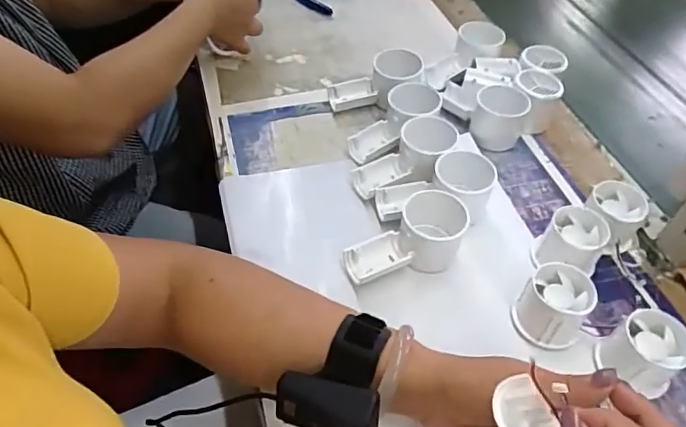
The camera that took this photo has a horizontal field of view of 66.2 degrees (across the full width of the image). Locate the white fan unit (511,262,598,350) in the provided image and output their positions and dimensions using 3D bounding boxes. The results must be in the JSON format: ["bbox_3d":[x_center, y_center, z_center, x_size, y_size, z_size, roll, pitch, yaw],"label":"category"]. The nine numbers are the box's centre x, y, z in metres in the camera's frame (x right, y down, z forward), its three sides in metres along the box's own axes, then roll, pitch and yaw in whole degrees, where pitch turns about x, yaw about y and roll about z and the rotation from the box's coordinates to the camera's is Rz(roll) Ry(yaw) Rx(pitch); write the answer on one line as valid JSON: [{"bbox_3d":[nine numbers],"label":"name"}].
[{"bbox_3d":[0.178,0.078,0.442,0.054,0.052,0.053,1,49,-2],"label":"white fan unit"}]

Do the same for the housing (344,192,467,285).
[{"bbox_3d":[0.064,0.026,0.480,0.124,0.046,0.063,-32,58,-27],"label":"housing"}]

